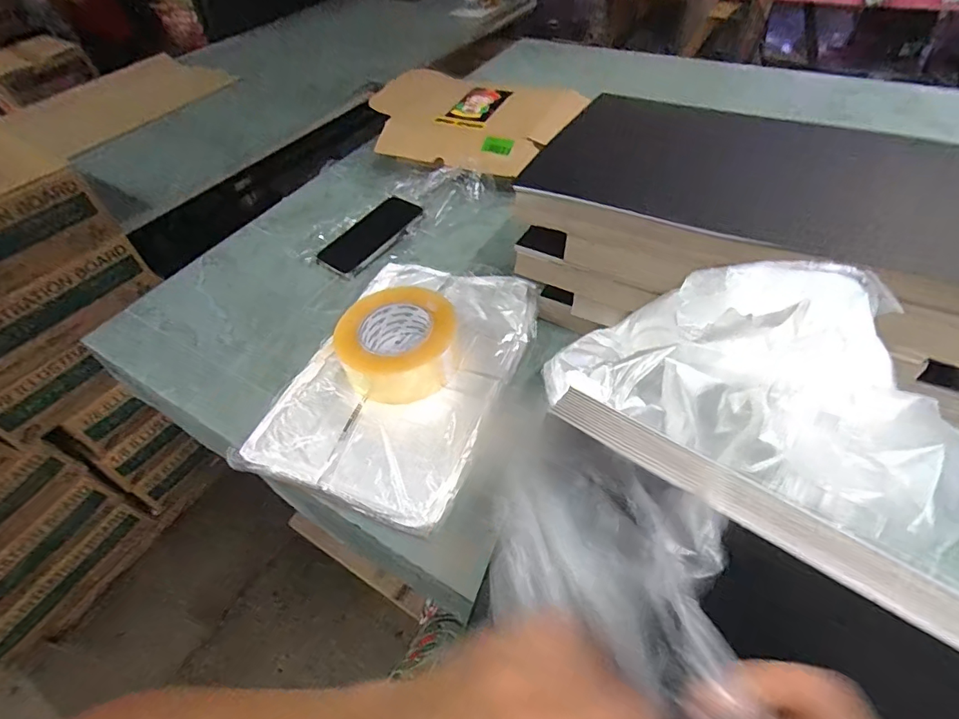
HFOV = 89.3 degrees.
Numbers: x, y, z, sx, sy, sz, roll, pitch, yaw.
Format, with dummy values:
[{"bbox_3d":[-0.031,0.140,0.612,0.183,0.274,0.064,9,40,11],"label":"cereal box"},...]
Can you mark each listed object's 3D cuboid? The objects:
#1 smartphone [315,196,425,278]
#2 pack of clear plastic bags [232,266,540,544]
[{"bbox_3d":[-0.163,-0.185,0.719,0.078,0.008,0.162,29,63,25],"label":"smartphone"},{"bbox_3d":[-0.079,0.011,0.541,0.220,0.033,0.315,16,54,19],"label":"pack of clear plastic bags"}]

